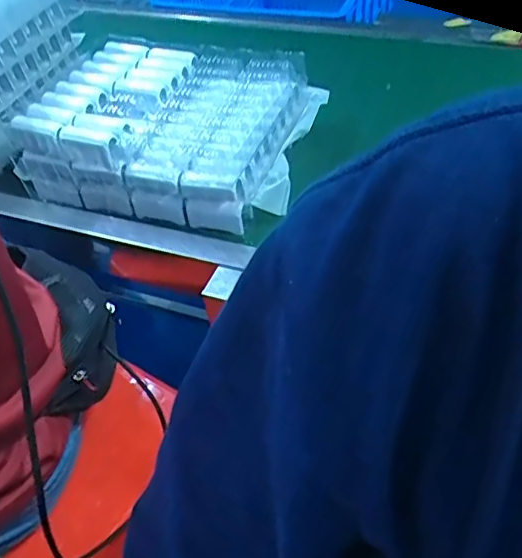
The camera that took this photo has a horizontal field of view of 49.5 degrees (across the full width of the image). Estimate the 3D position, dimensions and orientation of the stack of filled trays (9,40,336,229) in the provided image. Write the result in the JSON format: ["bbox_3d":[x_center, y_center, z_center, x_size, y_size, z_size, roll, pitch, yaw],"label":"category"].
[{"bbox_3d":[-0.124,-0.207,0.794,0.367,0.121,0.245,9,47,15],"label":"stack of filled trays"}]

